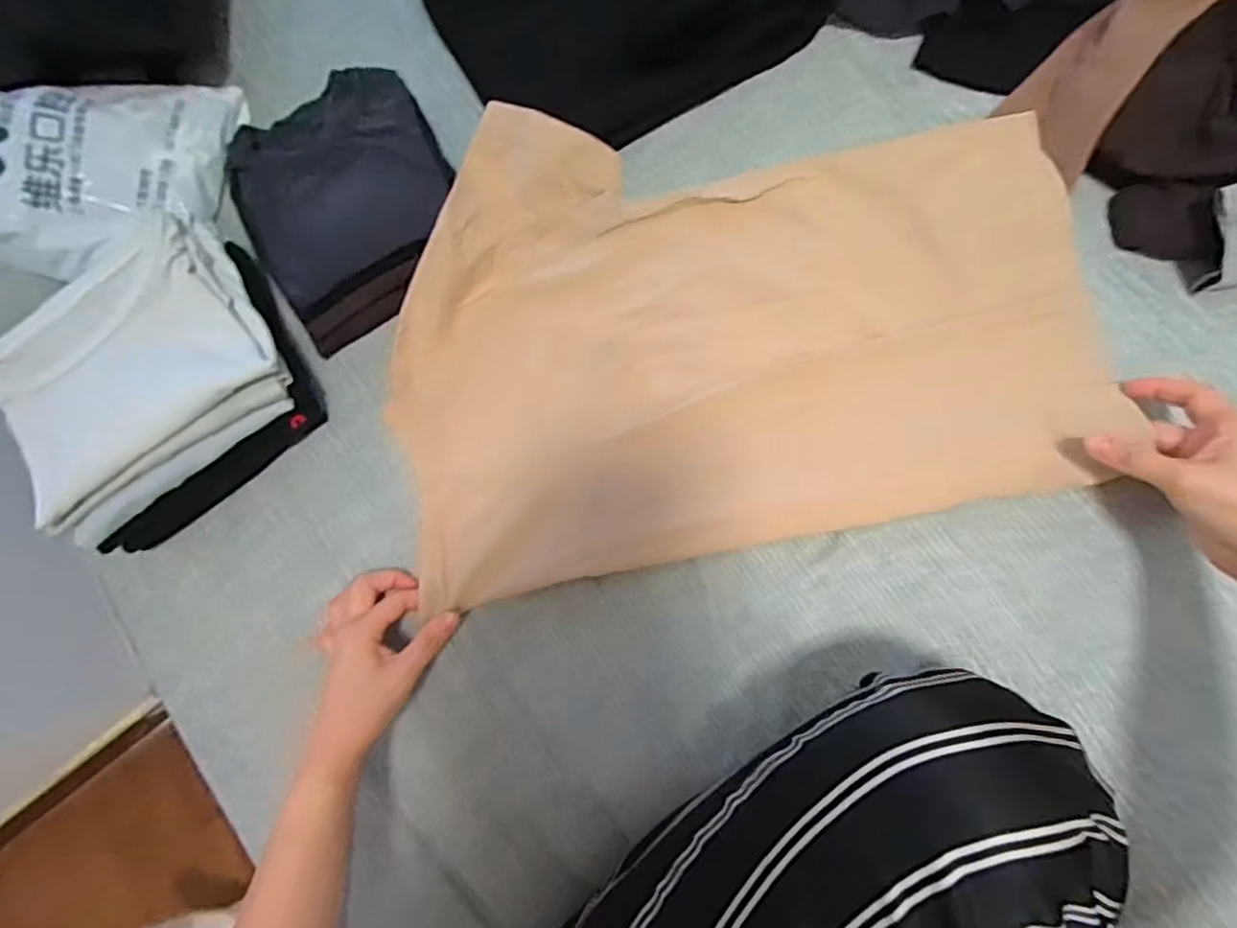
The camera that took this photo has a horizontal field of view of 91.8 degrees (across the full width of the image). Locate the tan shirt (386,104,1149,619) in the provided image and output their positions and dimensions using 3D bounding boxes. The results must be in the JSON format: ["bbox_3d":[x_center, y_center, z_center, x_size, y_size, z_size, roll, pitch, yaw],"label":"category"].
[{"bbox_3d":[0.076,-0.118,0.478,0.534,0.031,0.360,-13,84,7],"label":"tan shirt"}]

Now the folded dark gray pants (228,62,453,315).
[{"bbox_3d":[-0.236,-0.236,0.508,0.174,0.031,0.154,-28,82,5],"label":"folded dark gray pants"}]

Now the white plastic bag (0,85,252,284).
[{"bbox_3d":[-0.531,-0.276,0.550,0.321,0.054,0.193,0,85,-17],"label":"white plastic bag"}]

